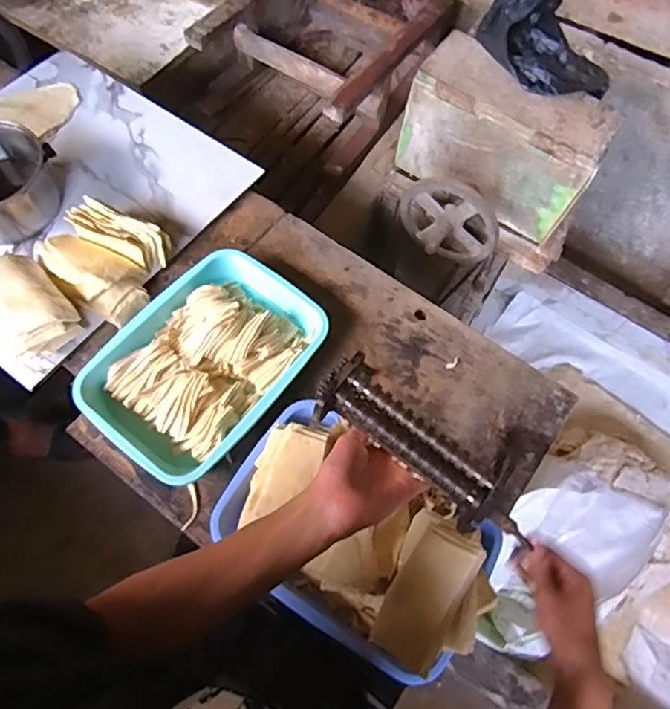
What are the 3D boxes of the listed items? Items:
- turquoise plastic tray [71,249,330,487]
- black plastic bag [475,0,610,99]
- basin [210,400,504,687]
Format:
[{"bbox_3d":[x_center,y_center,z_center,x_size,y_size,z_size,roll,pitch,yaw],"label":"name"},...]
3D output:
[{"bbox_3d":[-0.169,0.006,0.738,0.224,0.051,0.322,37,70,12],"label":"turquoise plastic tray"},{"bbox_3d":[0.363,-0.531,0.906,0.190,0.096,0.218,-34,73,-16],"label":"black plastic bag"},{"bbox_3d":[0.025,0.204,0.606,0.320,0.123,0.203,31,69,10],"label":"basin"}]

